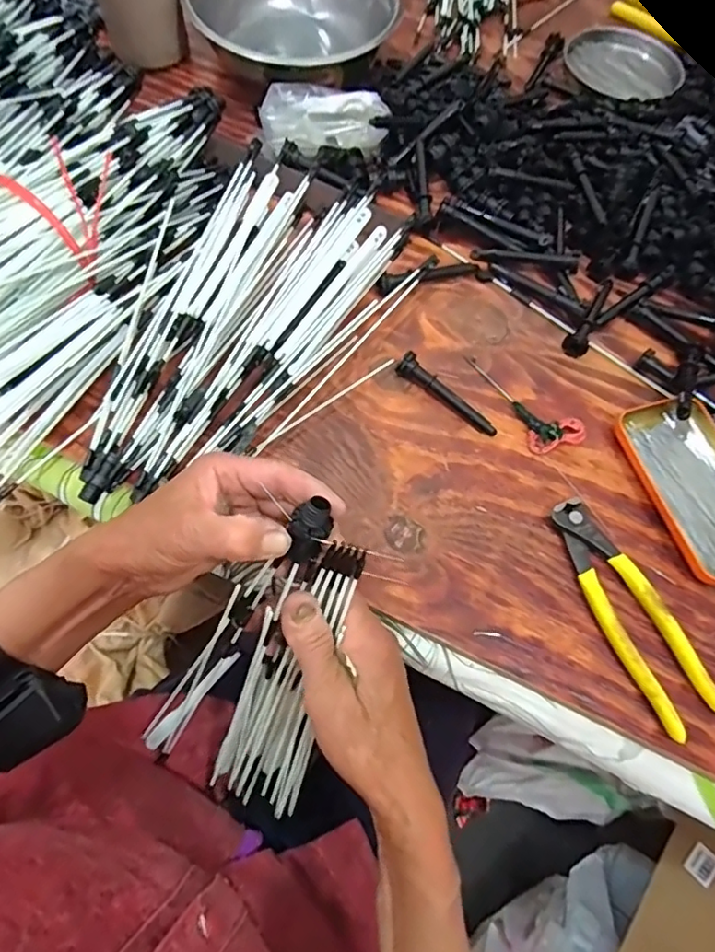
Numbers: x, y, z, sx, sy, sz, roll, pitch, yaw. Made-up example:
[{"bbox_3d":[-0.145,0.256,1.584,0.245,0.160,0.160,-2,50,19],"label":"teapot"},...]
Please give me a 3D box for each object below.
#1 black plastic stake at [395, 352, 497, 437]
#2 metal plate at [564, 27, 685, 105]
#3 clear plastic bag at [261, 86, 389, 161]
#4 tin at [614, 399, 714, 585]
[{"bbox_3d":[0.073,-0.065,0.442,0.090,0.021,0.018,35,68,11],"label":"black plastic stake"},{"bbox_3d":[0.314,-0.477,0.655,0.110,0.021,0.141,-22,69,-13],"label":"metal plate"},{"bbox_3d":[-0.033,-0.336,0.538,0.116,0.032,0.064,6,66,-1],"label":"clear plastic bag"},{"bbox_3d":[0.260,0.007,0.426,0.079,0.015,0.141,-15,68,-10],"label":"tin"}]

